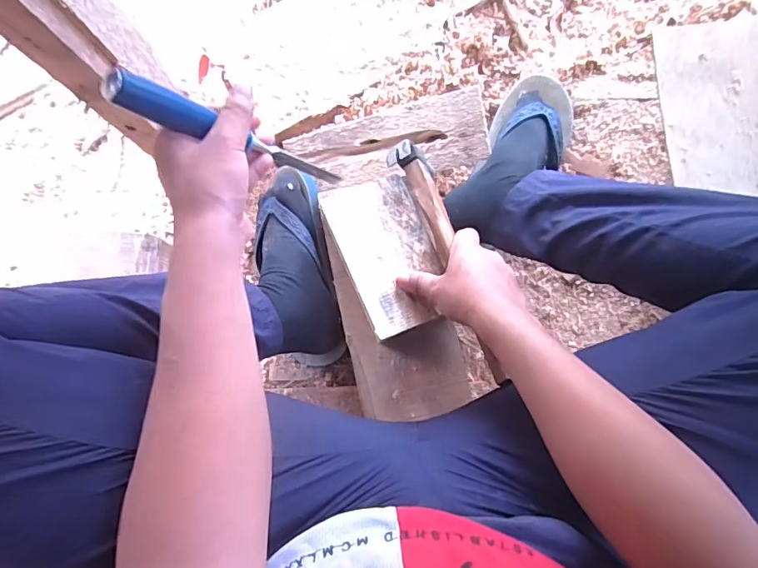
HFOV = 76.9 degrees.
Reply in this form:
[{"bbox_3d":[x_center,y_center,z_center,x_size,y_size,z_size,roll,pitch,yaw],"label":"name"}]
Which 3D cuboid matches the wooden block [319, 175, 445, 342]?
[{"bbox_3d":[0.012,-0.034,0.498,0.095,0.017,0.163,-24,81,1],"label":"wooden block"}]

